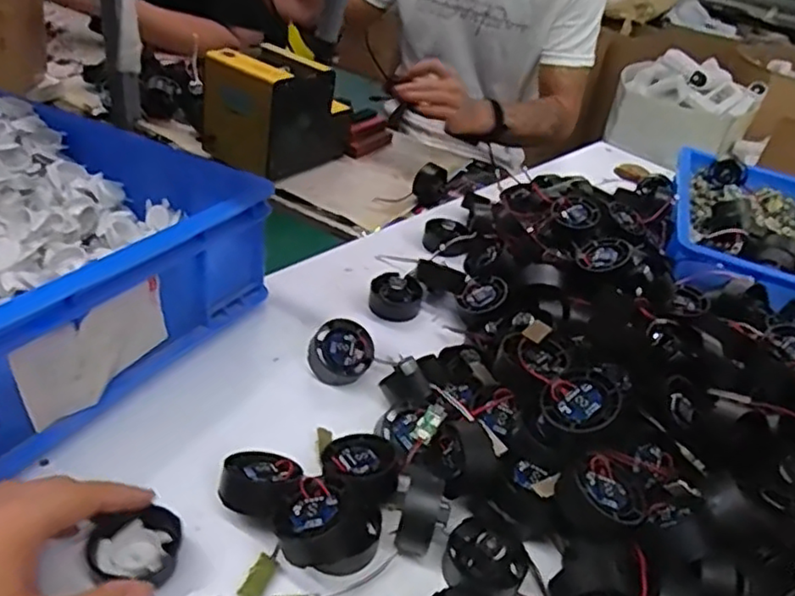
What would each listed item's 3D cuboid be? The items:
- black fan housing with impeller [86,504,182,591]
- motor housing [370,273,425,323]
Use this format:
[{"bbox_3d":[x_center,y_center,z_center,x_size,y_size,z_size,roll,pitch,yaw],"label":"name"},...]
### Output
[{"bbox_3d":[-0.160,0.151,0.393,0.052,0.018,0.043,-3,35,-16],"label":"black fan housing with impeller"},{"bbox_3d":[0.000,-0.001,0.664,0.054,0.031,0.054,7,34,-1],"label":"motor housing"}]

